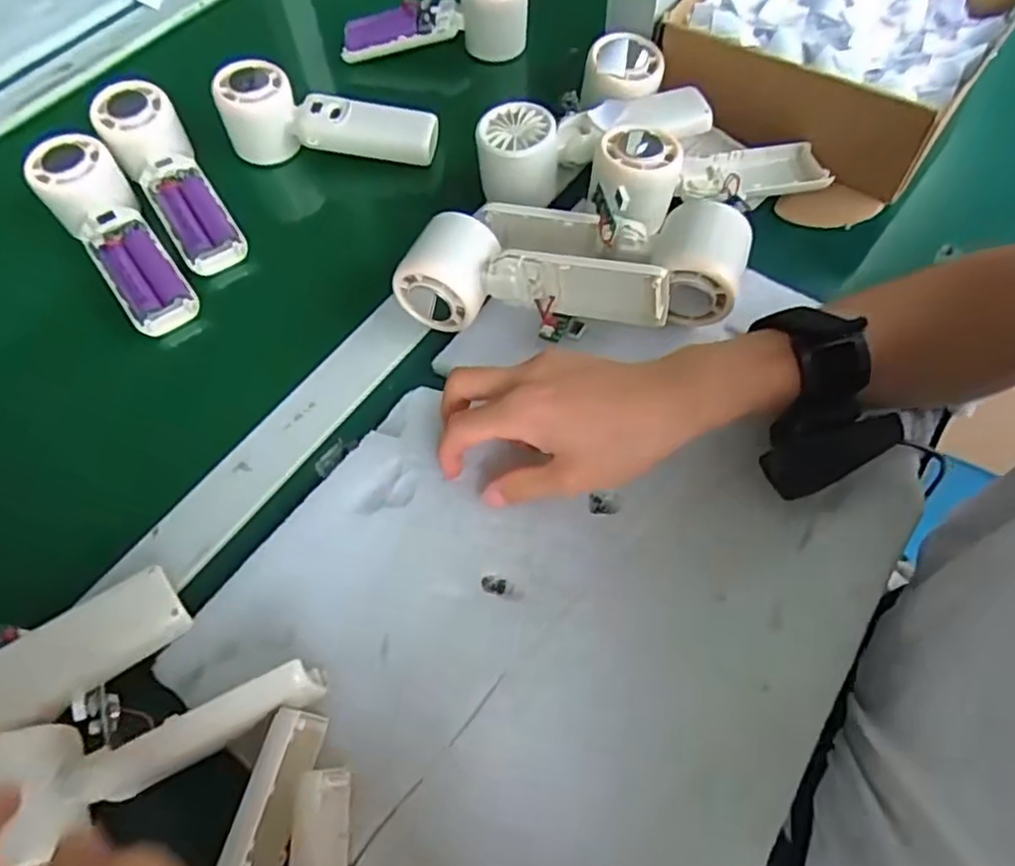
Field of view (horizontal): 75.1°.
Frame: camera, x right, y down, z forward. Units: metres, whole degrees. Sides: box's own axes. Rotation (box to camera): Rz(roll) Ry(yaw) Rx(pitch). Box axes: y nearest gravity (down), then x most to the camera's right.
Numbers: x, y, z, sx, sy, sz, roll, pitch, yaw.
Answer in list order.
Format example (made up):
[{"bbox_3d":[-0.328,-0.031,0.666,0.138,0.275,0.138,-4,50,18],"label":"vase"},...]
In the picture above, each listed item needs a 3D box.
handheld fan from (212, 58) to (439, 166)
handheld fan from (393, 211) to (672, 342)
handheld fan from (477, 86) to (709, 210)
[{"bbox_3d":[-0.138,-0.247,0.510,0.161,0.053,0.042,4,61,5],"label":"handheld fan"},{"bbox_3d":[0.014,-0.089,0.408,0.164,0.060,0.051,18,63,13],"label":"handheld fan"},{"bbox_3d":[0.060,-0.208,0.474,0.163,0.056,0.046,-13,61,-5],"label":"handheld fan"}]

